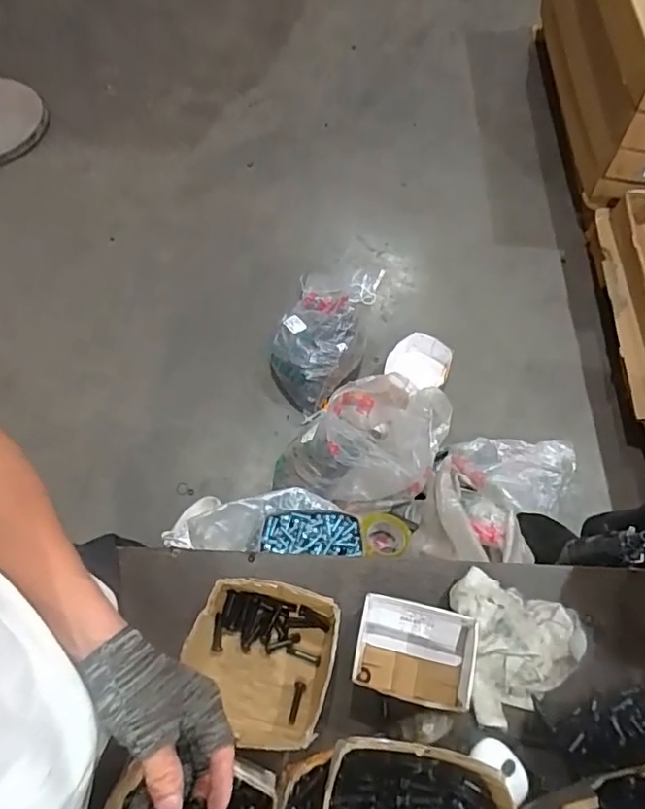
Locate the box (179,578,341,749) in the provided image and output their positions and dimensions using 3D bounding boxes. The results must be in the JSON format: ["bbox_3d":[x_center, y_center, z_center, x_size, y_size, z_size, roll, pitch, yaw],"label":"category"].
[{"bbox_3d":[-0.062,0.264,0.581,0.150,0.081,0.159,9,63,2],"label":"box"}]

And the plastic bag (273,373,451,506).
[{"bbox_3d":[0.088,0.083,1.263,0.342,0.228,0.259,12,63,4],"label":"plastic bag"}]

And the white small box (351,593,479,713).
[{"bbox_3d":[0.098,0.262,0.590,0.126,0.058,0.093,13,64,4],"label":"white small box"}]

